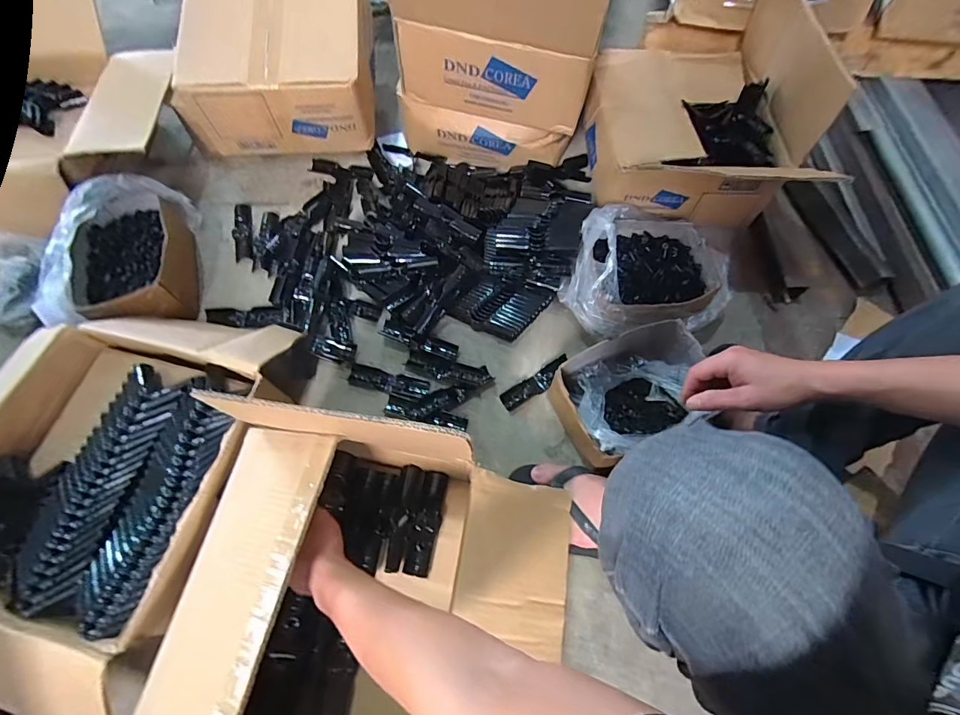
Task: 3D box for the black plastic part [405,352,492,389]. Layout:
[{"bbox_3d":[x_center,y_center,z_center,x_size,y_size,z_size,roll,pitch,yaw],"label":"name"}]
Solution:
[{"bbox_3d":[-0.051,0.020,0.691,0.134,0.024,0.035,14,66,6],"label":"black plastic part"}]

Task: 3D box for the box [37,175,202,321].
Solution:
[{"bbox_3d":[-0.590,-0.172,0.728,0.182,0.118,0.259,-18,67,-8],"label":"box"}]

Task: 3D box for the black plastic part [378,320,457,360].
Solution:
[{"bbox_3d":[-0.101,-0.026,0.707,0.134,0.025,0.030,18,67,8],"label":"black plastic part"}]

